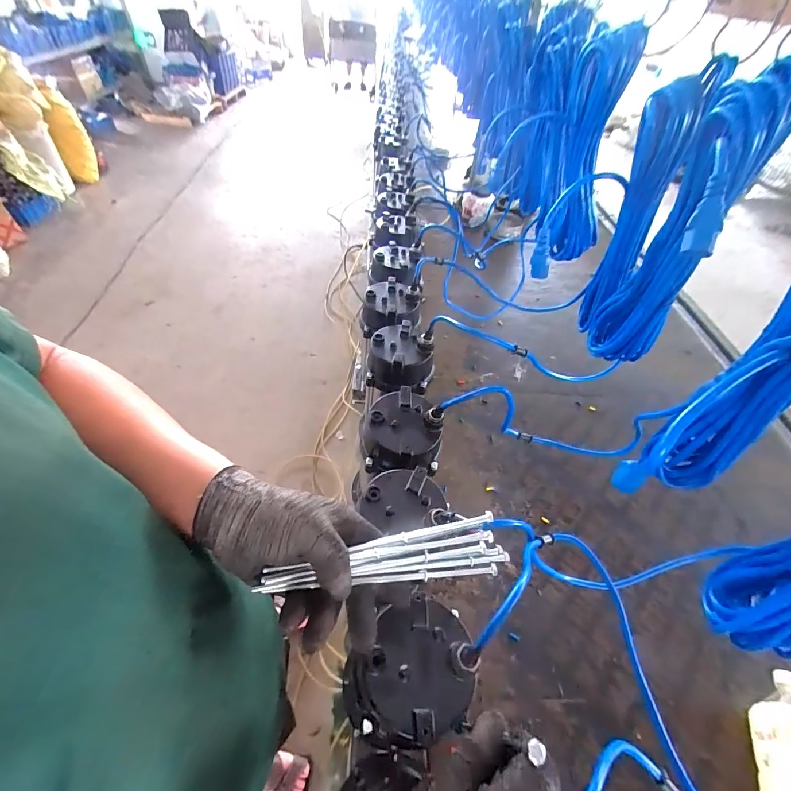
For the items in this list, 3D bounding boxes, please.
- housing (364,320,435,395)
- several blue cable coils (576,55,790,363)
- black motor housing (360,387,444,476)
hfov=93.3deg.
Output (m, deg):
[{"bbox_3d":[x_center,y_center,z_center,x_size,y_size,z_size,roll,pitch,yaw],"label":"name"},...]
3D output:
[{"bbox_3d":[0.010,-0.072,0.666,0.112,0.069,0.127,6,49,0],"label":"housing"},{"bbox_3d":[0.342,-0.216,0.502,0.095,0.350,0.159,7,49,0],"label":"several blue cable coils"},{"bbox_3d":[0.009,0.058,0.552,0.117,0.071,0.133,9,49,2],"label":"black motor housing"}]

